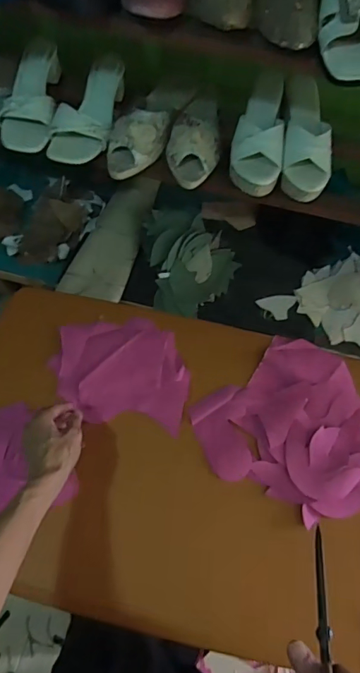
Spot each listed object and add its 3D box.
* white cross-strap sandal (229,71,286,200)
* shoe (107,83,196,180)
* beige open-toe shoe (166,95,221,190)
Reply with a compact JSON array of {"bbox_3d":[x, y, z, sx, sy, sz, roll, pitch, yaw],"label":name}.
[{"bbox_3d":[0.133,-0.343,0.772,0.083,0.065,0.210,7,64,0],"label":"white cross-strap sandal"},{"bbox_3d":[-0.047,-0.385,0.795,0.082,0.060,0.261,26,66,9],"label":"shoe"},{"bbox_3d":[0.026,-0.362,0.793,0.089,0.064,0.228,3,64,-2],"label":"beige open-toe shoe"}]

